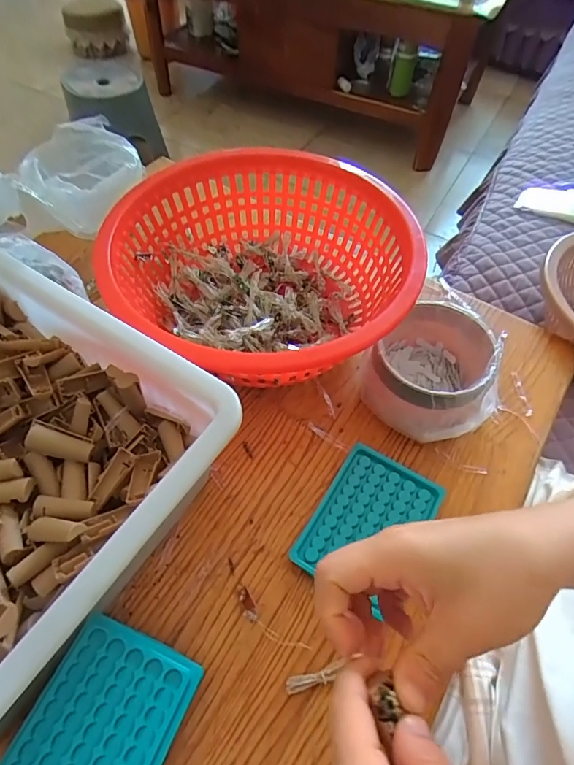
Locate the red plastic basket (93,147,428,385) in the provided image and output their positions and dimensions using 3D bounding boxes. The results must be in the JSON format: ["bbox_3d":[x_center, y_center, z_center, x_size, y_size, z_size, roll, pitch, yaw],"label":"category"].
[{"bbox_3d":[-0.030,-0.122,0.498,0.299,0.112,0.315,1,55,-2],"label":"red plastic basket"}]

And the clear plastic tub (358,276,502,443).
[{"bbox_3d":[0.149,-0.007,0.455,0.114,0.084,0.122,1,55,-2],"label":"clear plastic tub"}]

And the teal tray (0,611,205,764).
[{"bbox_3d":[-0.129,0.246,0.305,0.094,0.040,0.131,20,57,11],"label":"teal tray"}]

